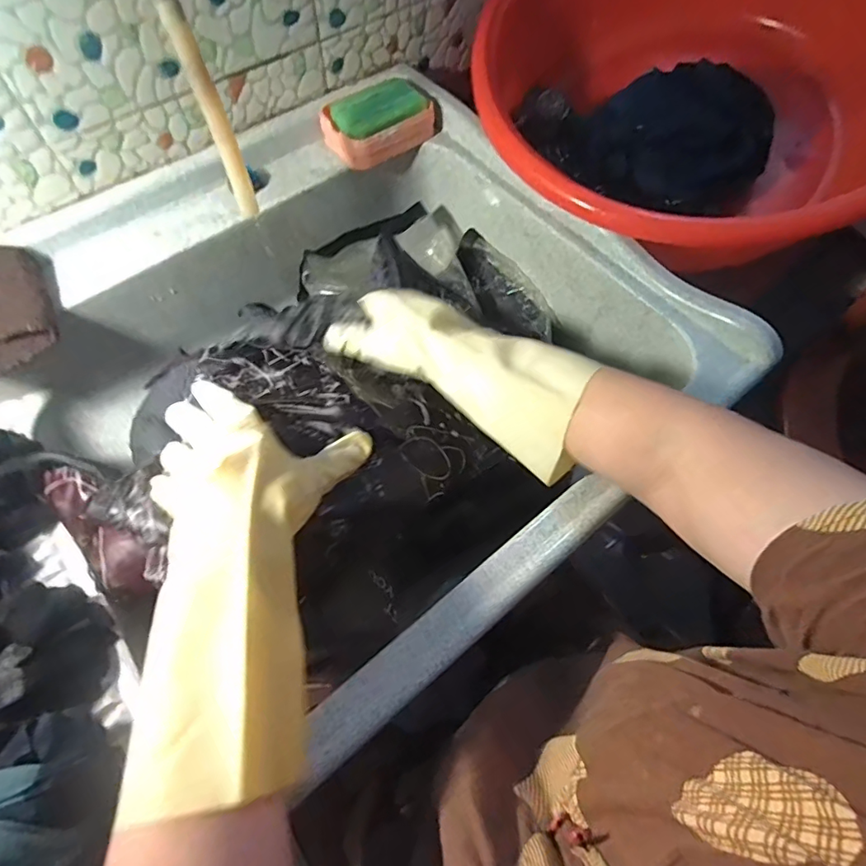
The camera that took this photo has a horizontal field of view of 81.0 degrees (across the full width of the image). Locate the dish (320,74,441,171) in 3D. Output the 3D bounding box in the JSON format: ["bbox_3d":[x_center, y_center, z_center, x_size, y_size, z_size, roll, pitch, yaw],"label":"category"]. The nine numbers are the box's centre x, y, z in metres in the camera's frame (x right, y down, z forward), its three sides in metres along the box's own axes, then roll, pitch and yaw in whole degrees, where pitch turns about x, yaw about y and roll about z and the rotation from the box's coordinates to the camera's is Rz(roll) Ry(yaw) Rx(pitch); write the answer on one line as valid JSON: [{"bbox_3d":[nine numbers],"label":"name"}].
[{"bbox_3d":[-0.059,-0.372,0.596,0.135,0.042,0.085,-38,70,-18],"label":"dish"}]

